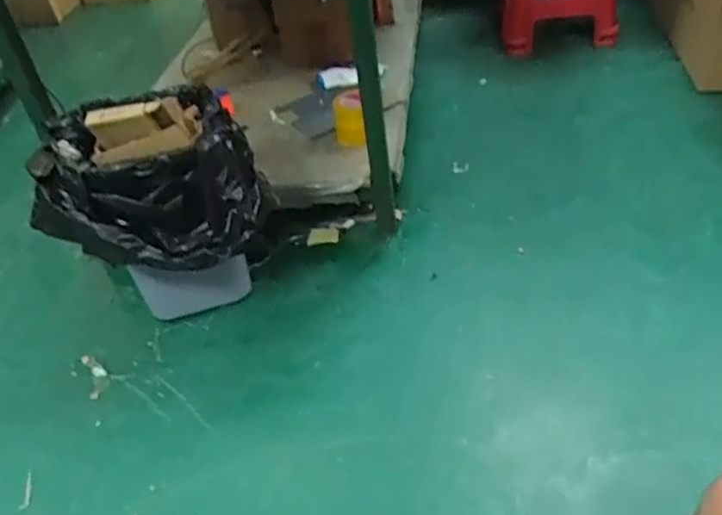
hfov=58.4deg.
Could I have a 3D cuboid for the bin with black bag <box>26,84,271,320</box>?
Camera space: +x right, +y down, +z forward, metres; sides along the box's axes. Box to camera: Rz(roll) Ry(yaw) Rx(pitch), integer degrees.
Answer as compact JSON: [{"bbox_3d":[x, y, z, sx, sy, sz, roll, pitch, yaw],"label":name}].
[{"bbox_3d":[-0.395,-0.096,1.300,0.401,0.448,0.332,-14,39,-8],"label":"bin with black bag"}]

